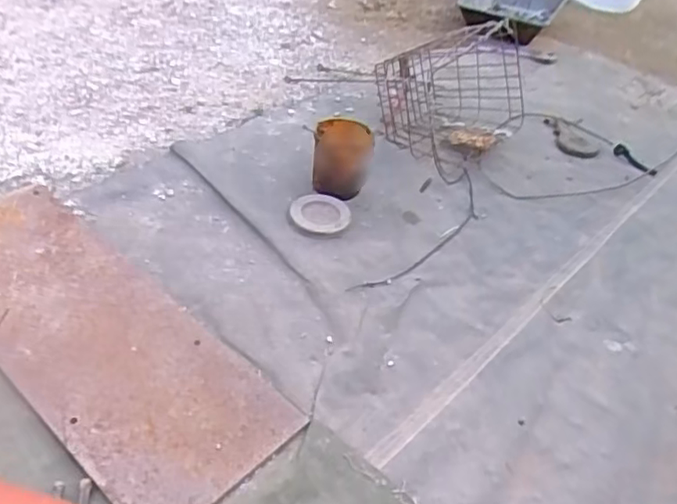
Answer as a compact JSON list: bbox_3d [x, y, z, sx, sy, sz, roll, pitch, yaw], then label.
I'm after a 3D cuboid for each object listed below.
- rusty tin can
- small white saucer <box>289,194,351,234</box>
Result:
[{"bbox_3d":[0.007,-0.179,1.275,0.115,0.134,0.093,10,40,2],"label":"rusty tin can"},{"bbox_3d":[-0.037,-0.078,1.250,0.123,0.016,0.083,11,65,15],"label":"small white saucer"}]

